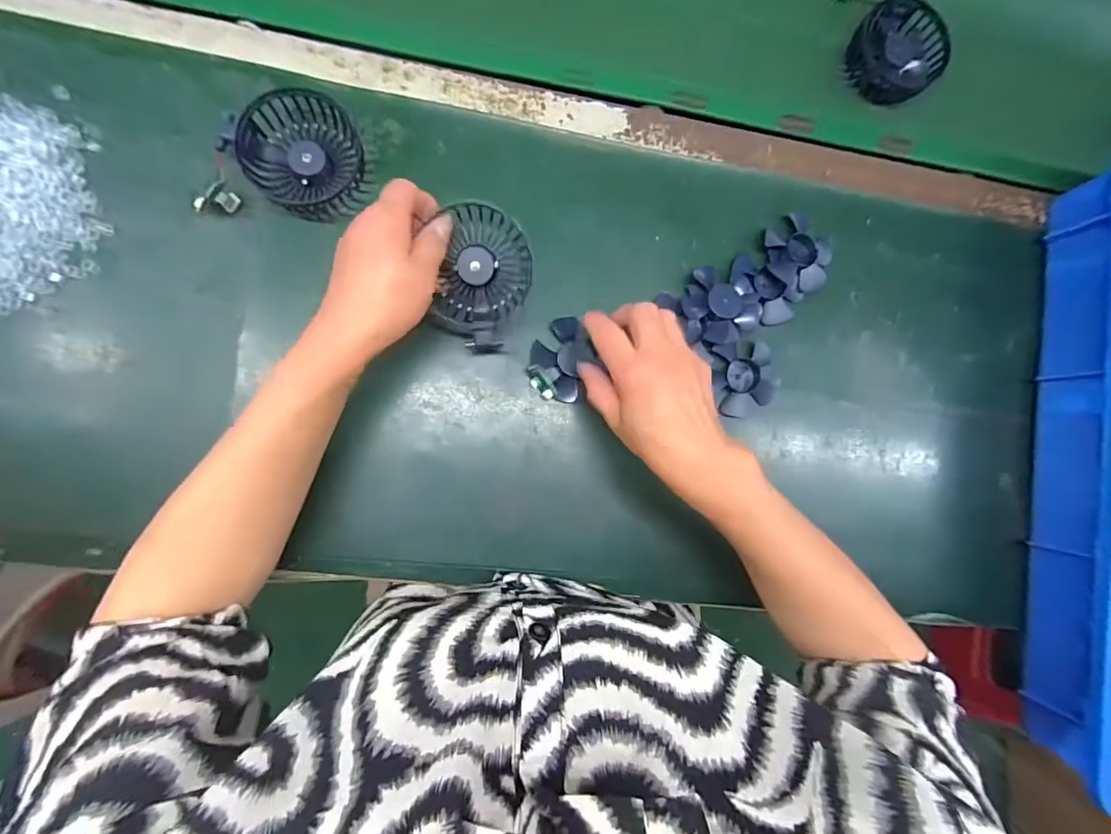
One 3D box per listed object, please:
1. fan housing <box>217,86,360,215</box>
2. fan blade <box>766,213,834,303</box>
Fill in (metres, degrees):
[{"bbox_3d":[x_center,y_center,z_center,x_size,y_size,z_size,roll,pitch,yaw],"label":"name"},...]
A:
[{"bbox_3d":[-0.202,-0.210,0.377,0.091,0.023,0.084,0,91,-8],"label":"fan housing"},{"bbox_3d":[0.223,-0.147,0.434,0.060,0.015,0.070,-32,95,-6],"label":"fan blade"}]

